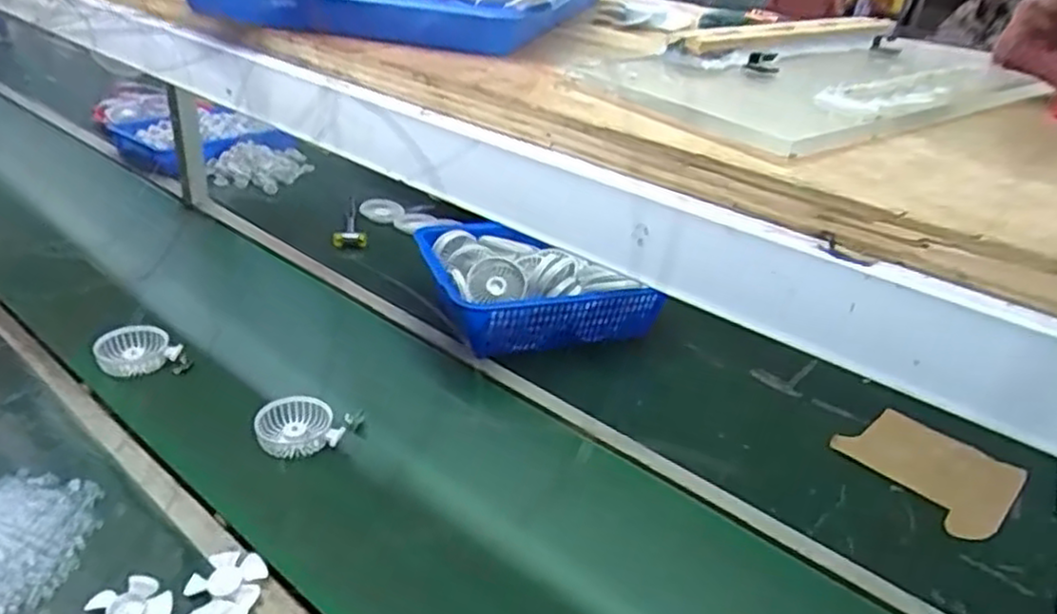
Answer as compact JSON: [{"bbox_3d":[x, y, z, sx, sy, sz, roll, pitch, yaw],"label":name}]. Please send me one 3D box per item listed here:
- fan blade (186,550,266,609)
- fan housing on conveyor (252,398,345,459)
[{"bbox_3d":[-0.295,0.268,0.729,0.067,0.007,0.057,9,27,7],"label":"fan blade"},{"bbox_3d":[-0.294,0.152,0.938,0.105,0.031,0.090,-6,29,-20],"label":"fan housing on conveyor"}]

